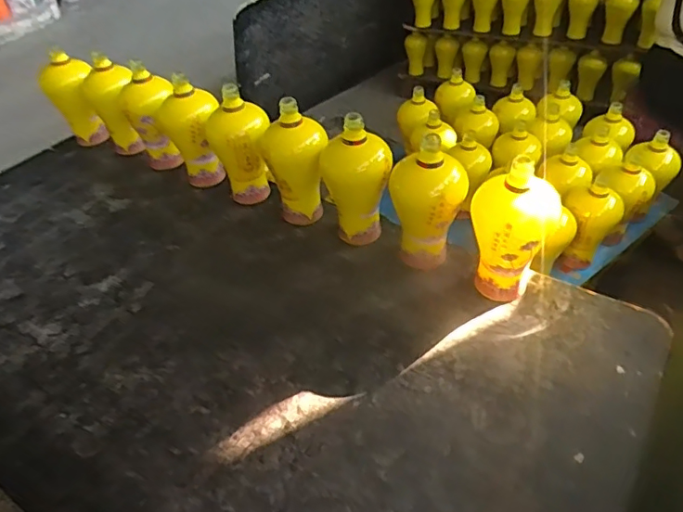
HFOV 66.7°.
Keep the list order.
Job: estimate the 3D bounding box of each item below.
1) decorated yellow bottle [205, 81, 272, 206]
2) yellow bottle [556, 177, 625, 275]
[{"bbox_3d":[-0.173,-0.180,0.921,0.106,0.219,0.100,-13,43,-8],"label":"decorated yellow bottle"},{"bbox_3d":[0.534,-0.069,1.141,0.116,0.206,0.095,-11,43,-6],"label":"yellow bottle"}]

